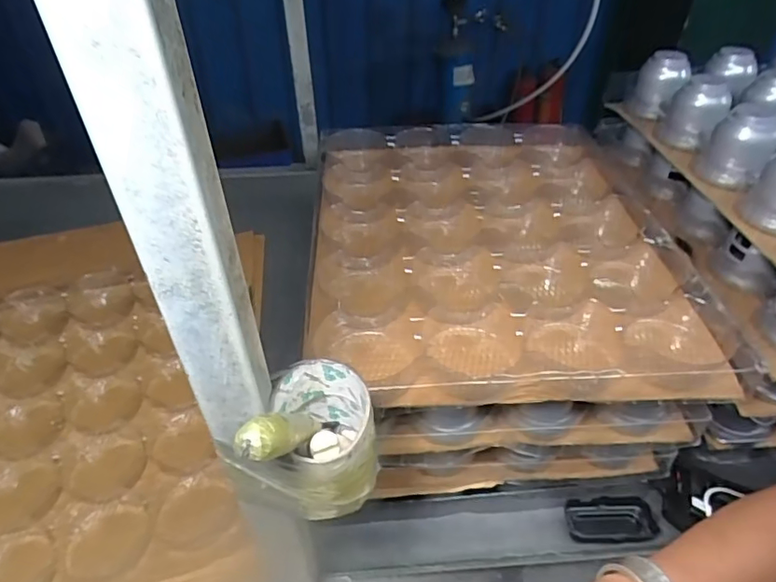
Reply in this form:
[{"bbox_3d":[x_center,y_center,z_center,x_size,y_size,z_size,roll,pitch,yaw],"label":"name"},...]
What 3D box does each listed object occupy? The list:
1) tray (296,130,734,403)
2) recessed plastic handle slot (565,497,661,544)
[{"bbox_3d":[0.135,-0.085,0.719,0.457,0.044,0.565,0,40,0],"label":"tray"},{"bbox_3d":[0.284,0.292,0.679,0.105,0.019,0.051,-2,40,-2],"label":"recessed plastic handle slot"}]

